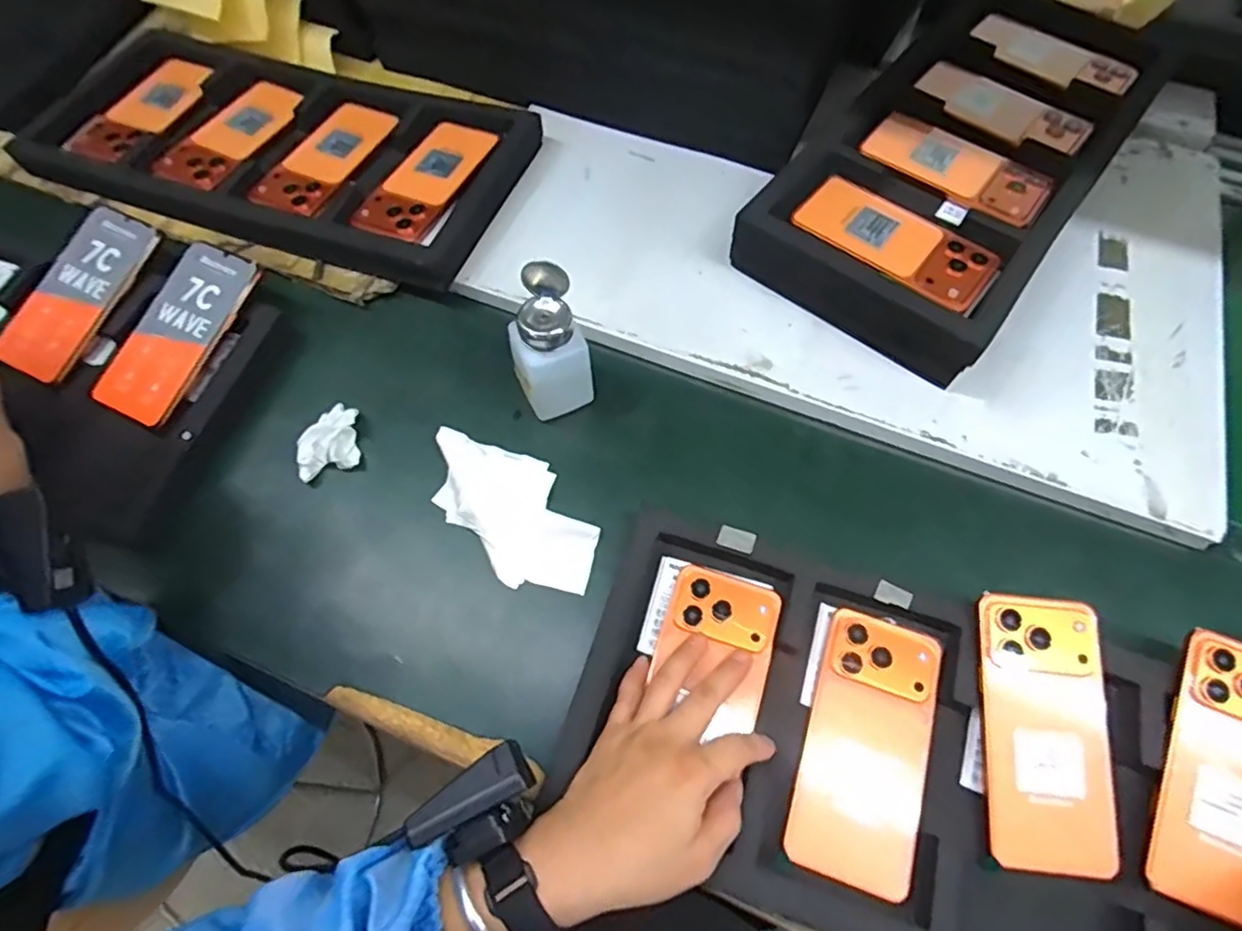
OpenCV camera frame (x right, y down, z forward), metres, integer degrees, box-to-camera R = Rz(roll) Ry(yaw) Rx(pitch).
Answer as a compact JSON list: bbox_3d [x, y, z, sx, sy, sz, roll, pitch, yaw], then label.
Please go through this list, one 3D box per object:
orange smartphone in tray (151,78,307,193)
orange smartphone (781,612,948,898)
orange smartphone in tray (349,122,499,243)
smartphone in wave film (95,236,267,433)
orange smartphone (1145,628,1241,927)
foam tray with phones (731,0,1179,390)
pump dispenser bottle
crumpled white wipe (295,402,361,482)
[{"bbox_3d":[-0.393,-0.343,0.656,0.081,0.014,0.174,22,63,6],"label":"orange smartphone in tray"},{"bbox_3d":[0.162,0.182,0.418,0.077,0.007,0.162,19,65,8],"label":"orange smartphone"},{"bbox_3d":[-0.187,-0.273,0.617,0.075,0.018,0.157,25,65,11],"label":"orange smartphone in tray"},{"bbox_3d":[-0.368,-0.112,0.534,0.072,0.008,0.159,28,79,2],"label":"smartphone in wave film"},{"bbox_3d":[0.381,0.192,0.394,0.085,0.015,0.160,24,77,11],"label":"orange smartphone"},{"bbox_3d":[0.339,-0.316,0.613,0.229,0.063,0.533,37,71,15],"label":"foam tray with phones"},{"bbox_3d":[-0.055,-0.094,0.493,0.055,0.110,0.059,-11,65,-6],"label":"pump dispenser bottle"},{"bbox_3d":[-0.237,-0.020,0.519,0.041,0.019,0.058,-6,64,-4],"label":"crumpled white wipe"}]

